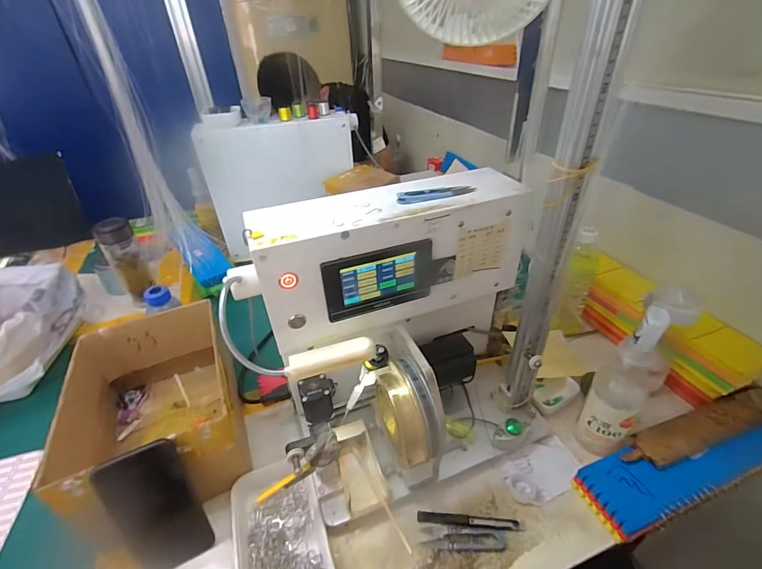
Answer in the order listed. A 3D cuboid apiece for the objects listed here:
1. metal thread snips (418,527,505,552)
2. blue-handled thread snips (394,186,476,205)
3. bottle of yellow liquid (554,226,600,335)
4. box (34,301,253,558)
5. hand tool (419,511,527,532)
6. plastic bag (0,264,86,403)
[{"bbox_3d":[0.099,0.305,0.445,0.098,0.004,0.023,0,37,5],"label":"metal thread snips"},{"bbox_3d":[0.067,-0.109,0.443,0.096,0.008,0.023,-10,36,-10],"label":"blue-handled thread snips"},{"bbox_3d":[0.334,0.005,0.623,0.057,0.187,0.050,4,36,9],"label":"bottle of yellow liquid"},{"bbox_3d":[-0.317,0.176,0.538,0.187,0.138,0.290,-19,39,-19],"label":"box"},{"bbox_3d":[0.108,0.291,0.459,0.124,0.004,0.012,1,37,7],"label":"hand tool"},{"bbox_3d":[-0.729,0.079,0.717,0.278,0.134,0.258,12,40,21],"label":"plastic bag"}]

